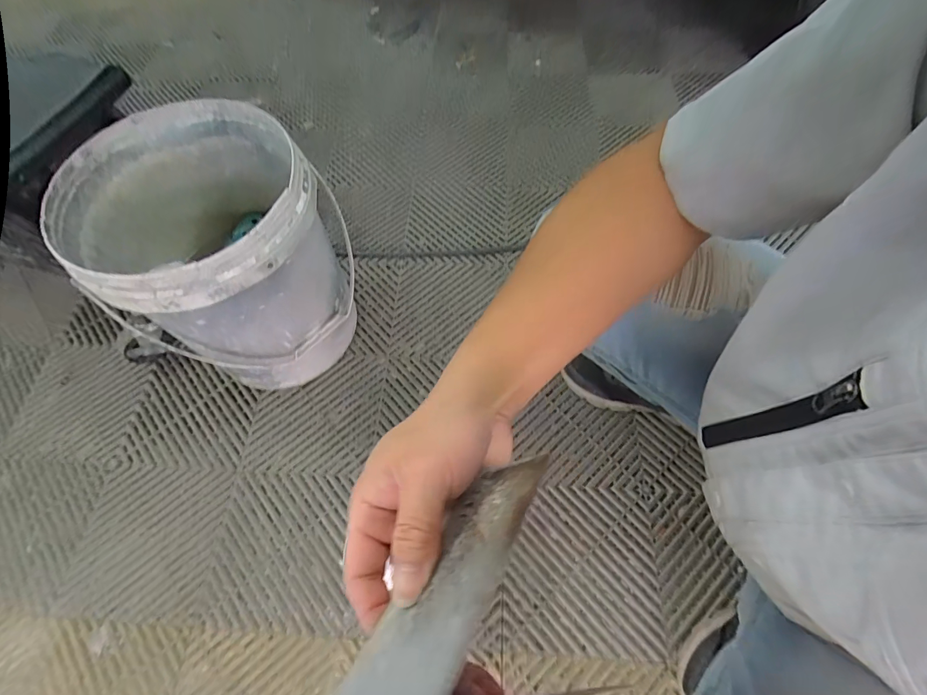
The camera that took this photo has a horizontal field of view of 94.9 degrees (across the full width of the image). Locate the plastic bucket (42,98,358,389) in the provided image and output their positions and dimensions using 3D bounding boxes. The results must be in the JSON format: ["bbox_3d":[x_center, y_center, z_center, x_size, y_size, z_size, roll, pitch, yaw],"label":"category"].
[{"bbox_3d":[-0.332,-0.108,0.629,0.276,0.352,0.295,-2,62,3],"label":"plastic bucket"}]

